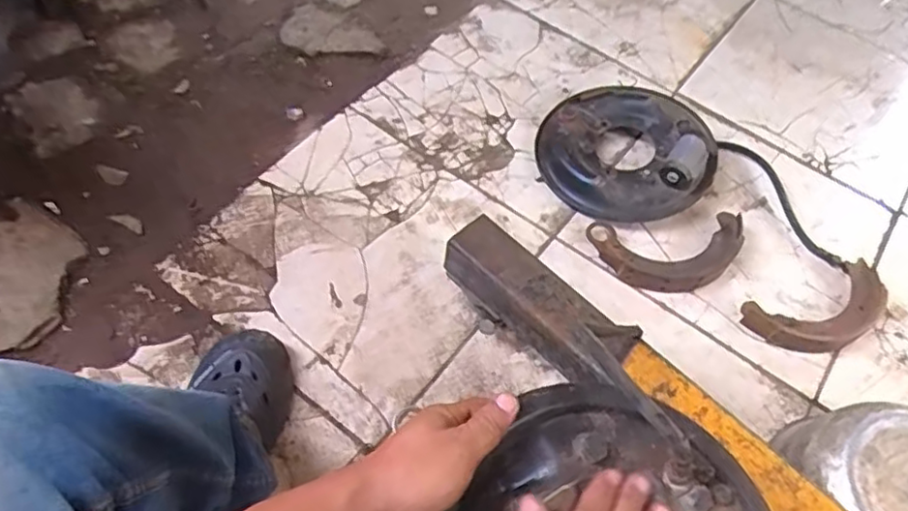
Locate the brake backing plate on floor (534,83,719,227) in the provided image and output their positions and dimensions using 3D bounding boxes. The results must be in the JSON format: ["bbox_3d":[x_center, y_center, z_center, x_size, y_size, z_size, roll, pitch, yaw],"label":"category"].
[{"bbox_3d":[0.265,-0.175,1.009,0.256,0.086,0.255,2,58,-3],"label":"brake backing plate on floor"}]

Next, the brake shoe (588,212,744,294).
[{"bbox_3d":[0.312,-0.004,0.934,0.224,0.033,0.119,-2,58,-6],"label":"brake shoe"}]

